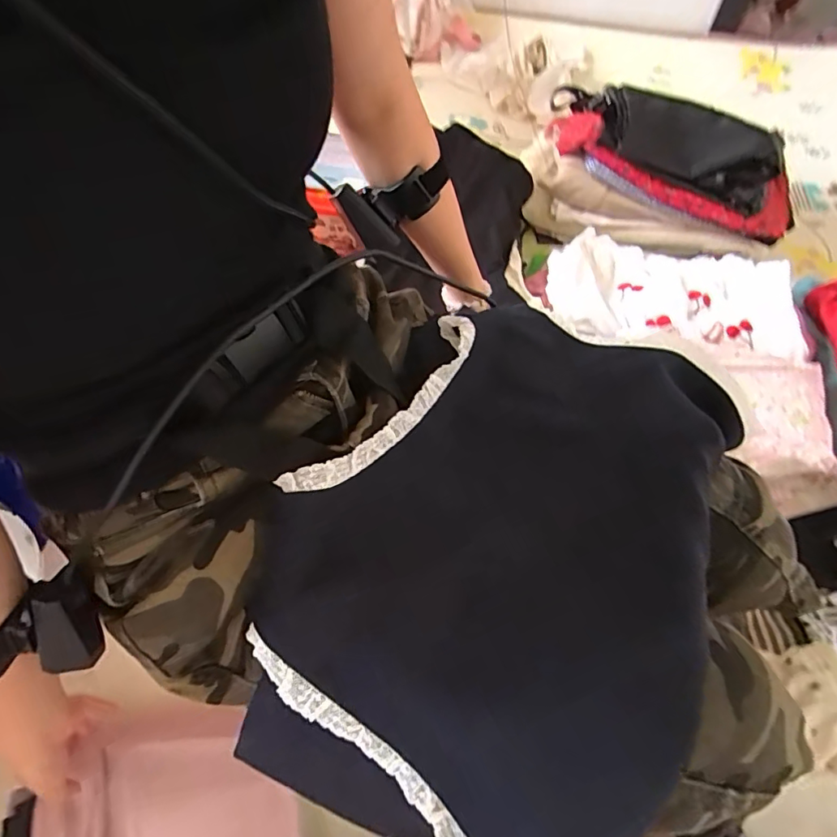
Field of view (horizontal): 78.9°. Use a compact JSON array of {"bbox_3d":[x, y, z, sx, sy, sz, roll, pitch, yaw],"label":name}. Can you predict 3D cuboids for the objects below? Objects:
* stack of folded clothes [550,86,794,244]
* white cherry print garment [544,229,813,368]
[{"bbox_3d":[0.465,-0.477,0.962,0.471,0.147,0.220,27,59,14],"label":"stack of folded clothes"},{"bbox_3d":[0.427,-0.205,0.867,0.406,0.041,0.271,11,57,4],"label":"white cherry print garment"}]

